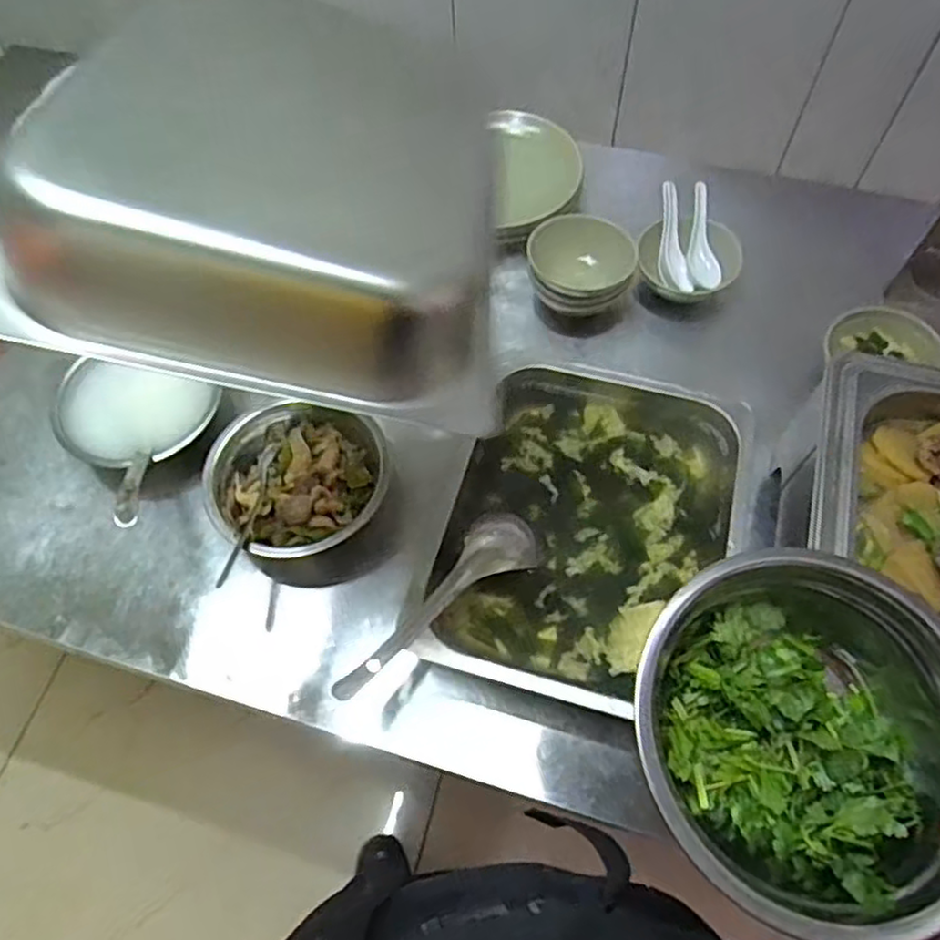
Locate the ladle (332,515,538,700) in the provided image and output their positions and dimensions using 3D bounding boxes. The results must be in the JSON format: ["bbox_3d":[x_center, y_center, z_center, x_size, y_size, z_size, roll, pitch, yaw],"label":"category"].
[{"bbox_3d":[-0.025,0.113,0.595,0.058,0.040,0.225,39,54,19],"label":"ladle"}]

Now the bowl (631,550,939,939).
[{"bbox_3d":[0.160,0.128,0.344,0.160,0.061,0.159,-1,62,1],"label":"bowl"}]

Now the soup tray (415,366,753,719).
[{"bbox_3d":[0.106,0.047,0.646,0.259,0.056,0.313,17,64,10],"label":"soup tray"}]

